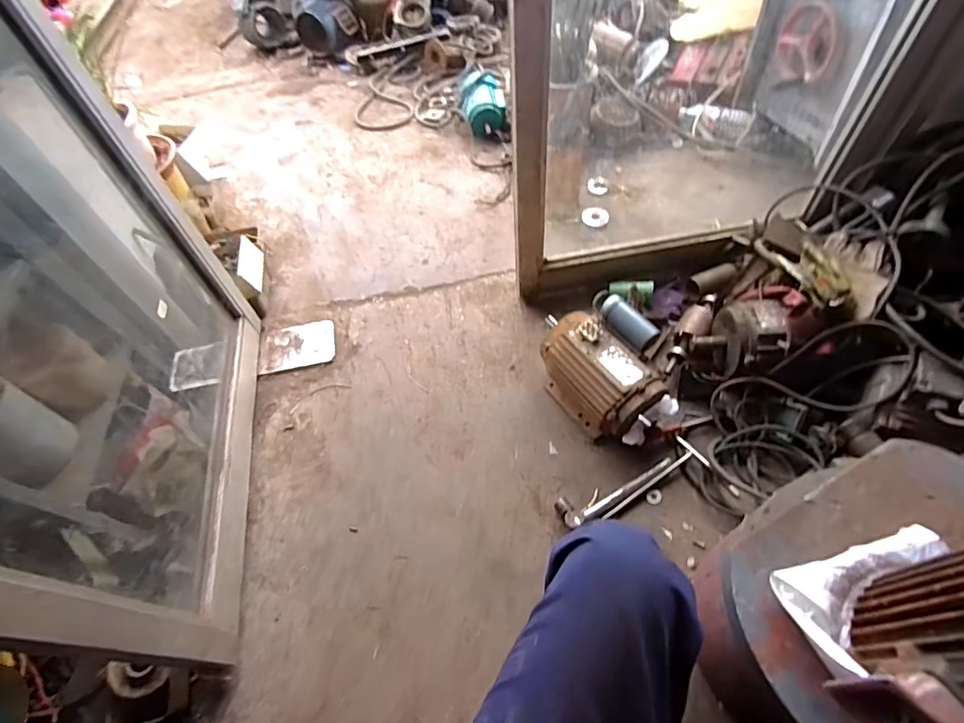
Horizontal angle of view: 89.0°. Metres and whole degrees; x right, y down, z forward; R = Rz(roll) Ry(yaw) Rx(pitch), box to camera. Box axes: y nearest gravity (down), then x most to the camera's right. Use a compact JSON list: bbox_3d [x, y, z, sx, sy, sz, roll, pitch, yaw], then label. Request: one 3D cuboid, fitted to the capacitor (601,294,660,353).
[{"bbox_3d":[0.299,-0.081,0.991,0.057,0.045,0.137,-32,59,-16],"label":"capacitor"}]

